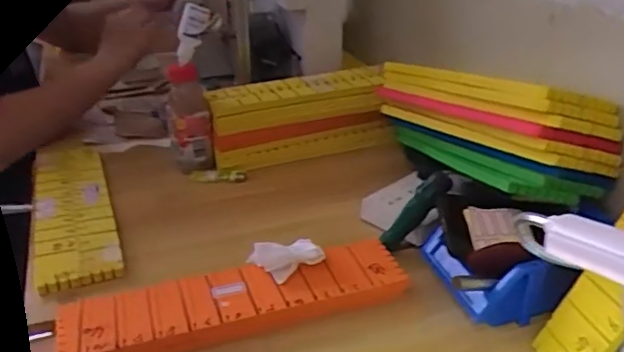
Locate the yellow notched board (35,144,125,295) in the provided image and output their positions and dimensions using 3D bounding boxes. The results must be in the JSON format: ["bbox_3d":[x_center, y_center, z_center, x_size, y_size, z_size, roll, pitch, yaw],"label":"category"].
[{"bbox_3d":[-0.326,0.032,0.826,0.092,0.018,0.396,-11,30,-19],"label":"yellow notched board"}]

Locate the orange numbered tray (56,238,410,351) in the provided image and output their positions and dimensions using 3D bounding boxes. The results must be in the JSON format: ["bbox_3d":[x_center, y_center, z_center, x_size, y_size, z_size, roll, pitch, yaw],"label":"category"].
[{"bbox_3d":[-0.072,0.125,0.628,0.349,0.027,0.092,-10,30,-19],"label":"orange numbered tray"}]

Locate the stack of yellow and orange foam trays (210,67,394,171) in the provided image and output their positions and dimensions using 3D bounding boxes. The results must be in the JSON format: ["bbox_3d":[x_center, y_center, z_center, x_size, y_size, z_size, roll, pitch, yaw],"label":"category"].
[{"bbox_3d":[-0.023,-0.091,0.954,0.279,0.103,0.120,-13,31,-23],"label":"stack of yellow and orange foam trays"}]

